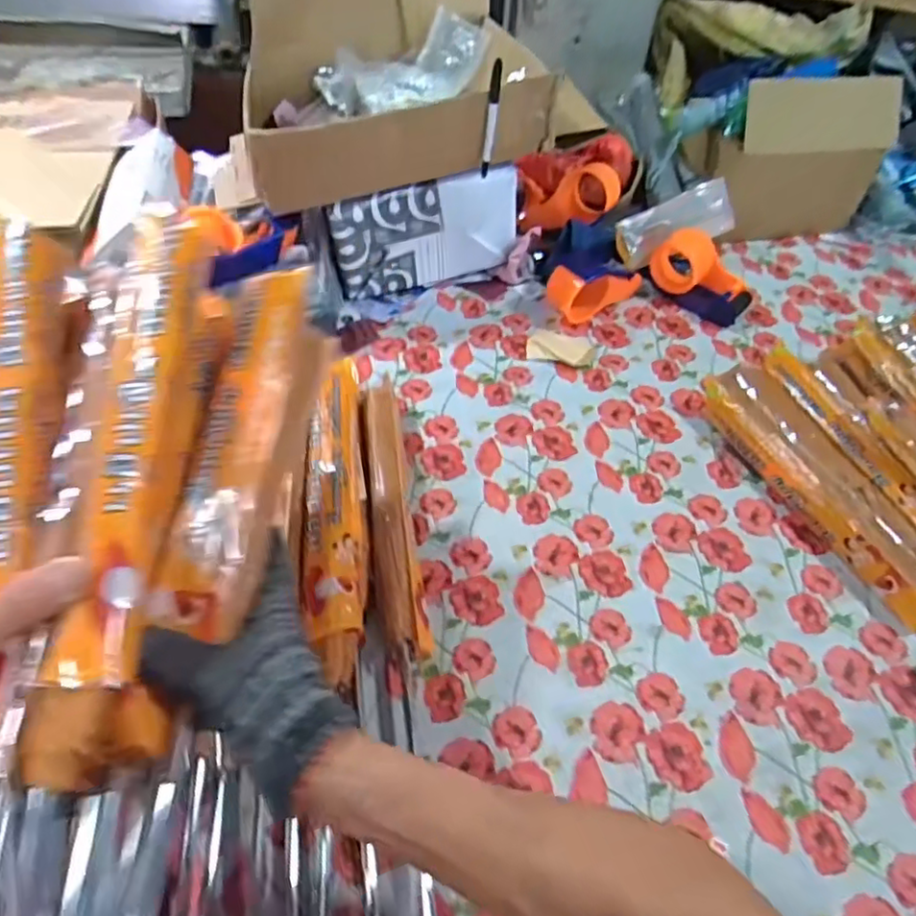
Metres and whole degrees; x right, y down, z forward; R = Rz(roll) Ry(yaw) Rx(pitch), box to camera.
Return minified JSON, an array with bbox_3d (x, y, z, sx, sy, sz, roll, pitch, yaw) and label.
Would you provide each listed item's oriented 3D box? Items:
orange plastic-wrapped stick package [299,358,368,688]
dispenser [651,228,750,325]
[{"bbox_3d":[-0.117,0.052,0.617,0.055,0.068,0.327,-3,52,-7],"label":"orange plastic-wrapped stick package"},{"bbox_3d":[0.343,-0.258,0.899,0.063,0.076,0.149,-37,61,-28],"label":"dispenser"}]

